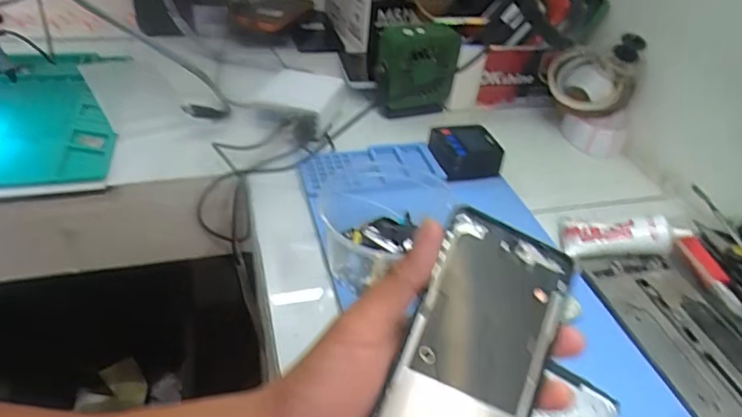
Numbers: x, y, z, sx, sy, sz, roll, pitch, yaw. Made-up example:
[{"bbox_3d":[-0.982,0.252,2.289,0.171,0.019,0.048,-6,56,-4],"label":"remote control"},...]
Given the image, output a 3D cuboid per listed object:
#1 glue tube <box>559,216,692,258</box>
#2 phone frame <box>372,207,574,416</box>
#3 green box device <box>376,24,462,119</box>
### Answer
[{"bbox_3d":[0.234,0.025,0.470,0.106,0.029,0.044,-3,36,23],"label":"glue tube"},{"bbox_3d":[0.046,0.082,0.242,0.069,0.006,0.158,25,73,-5],"label":"phone frame"},{"bbox_3d":[0.060,-0.178,0.646,0.102,0.117,0.034,-7,41,-16],"label":"green box device"}]

